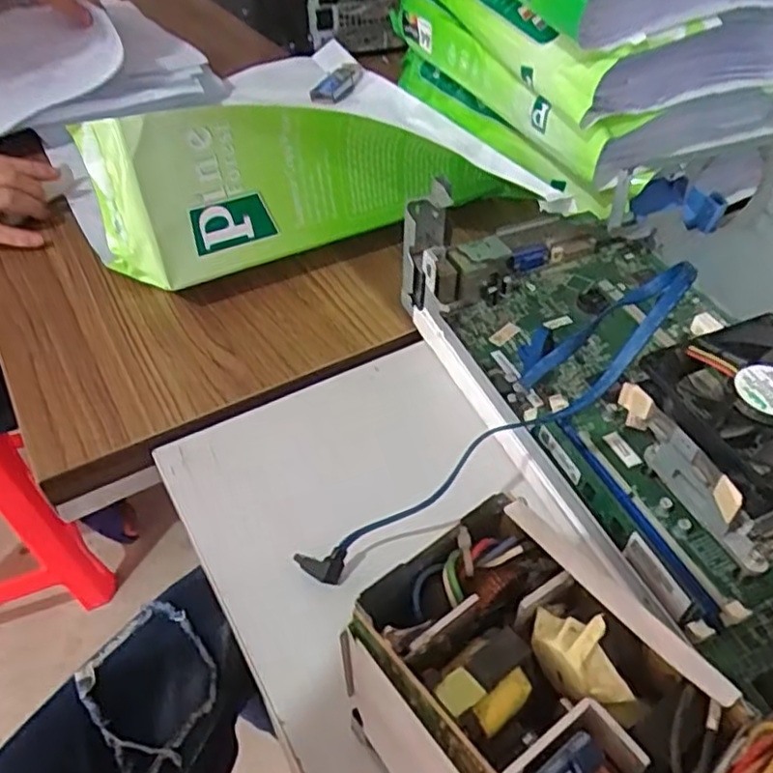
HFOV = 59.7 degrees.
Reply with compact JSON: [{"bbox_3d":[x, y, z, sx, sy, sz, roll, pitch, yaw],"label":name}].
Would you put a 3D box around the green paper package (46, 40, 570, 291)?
[{"bbox_3d":[-0.036,-0.166,0.482,0.353,0.141,0.051,-17,48,-15],"label":"green paper package"}]

